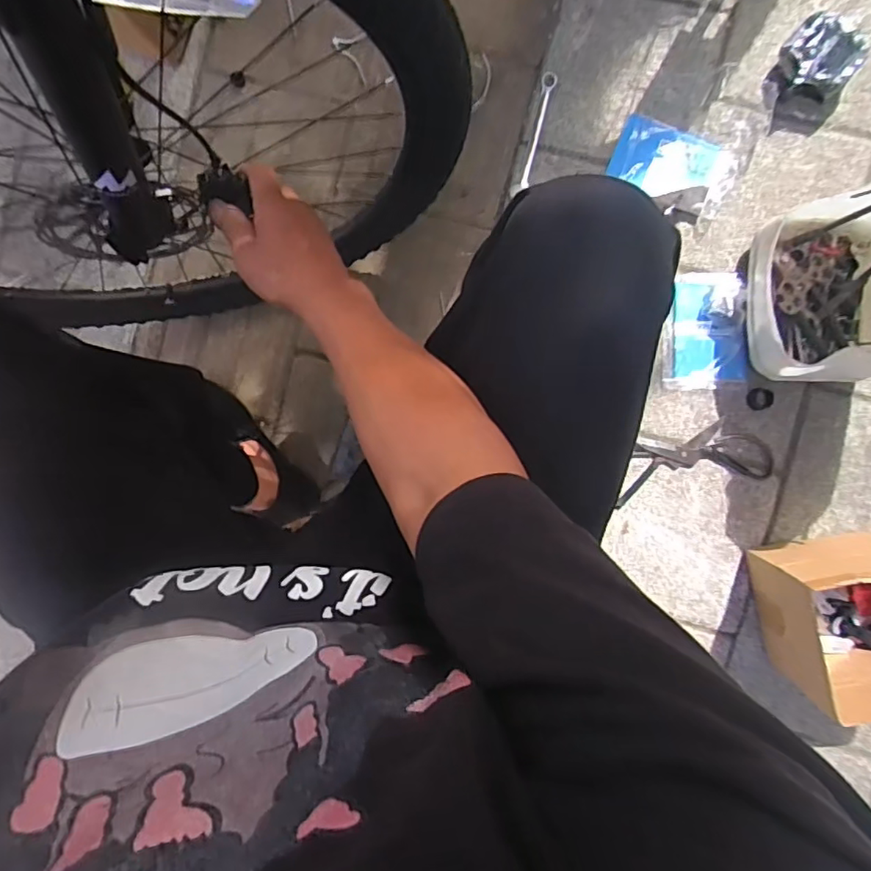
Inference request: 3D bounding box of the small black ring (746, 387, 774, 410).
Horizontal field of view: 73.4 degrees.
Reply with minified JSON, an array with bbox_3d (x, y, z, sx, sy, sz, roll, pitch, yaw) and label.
[{"bbox_3d":[0.476,-0.054,0.858,0.033,0.020,0.033,0,91,3],"label":"small black ring"}]

